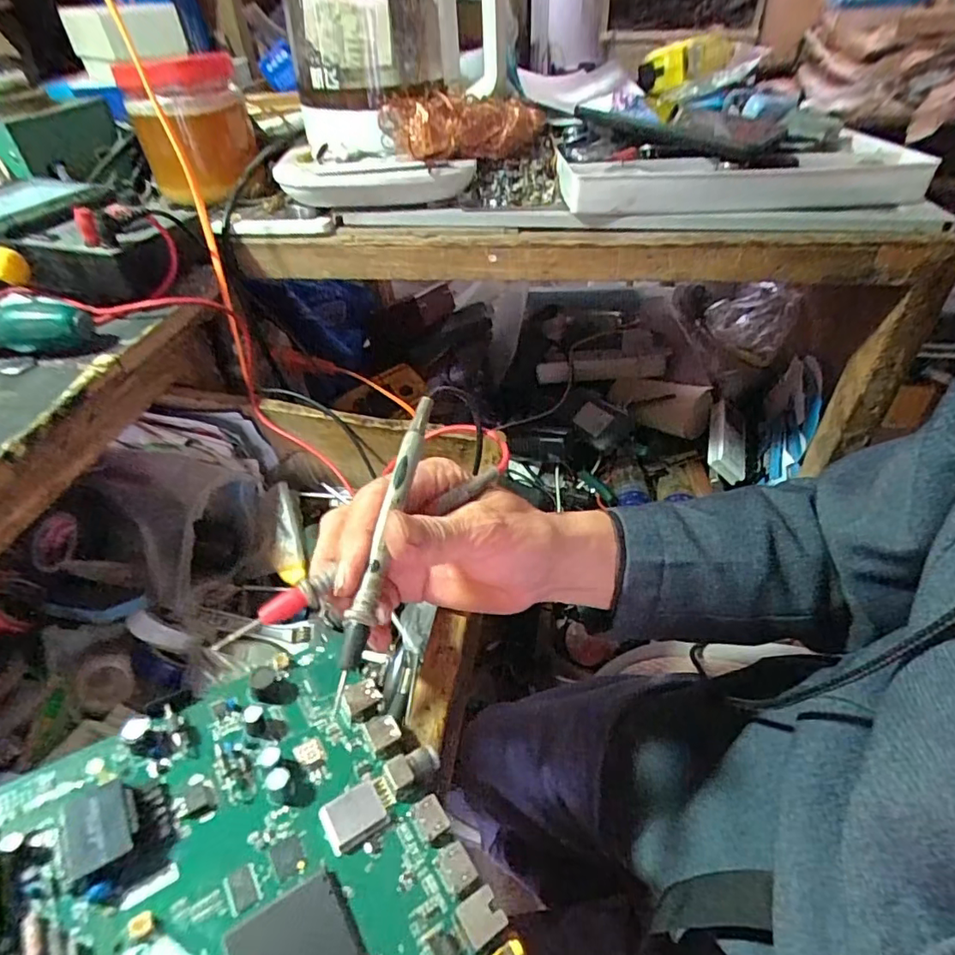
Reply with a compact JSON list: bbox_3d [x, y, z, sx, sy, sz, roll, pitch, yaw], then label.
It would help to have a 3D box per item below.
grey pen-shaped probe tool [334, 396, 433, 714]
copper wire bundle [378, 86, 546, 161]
[{"bbox_3d":[-0.039,0.023,0.239,0.010,0.007,0.140,7,64,10],"label":"grey pen-shaped probe tool"},{"bbox_3d":[-0.010,-0.286,0.445,0.134,0.044,0.038,-7,43,-5],"label":"copper wire bundle"}]

